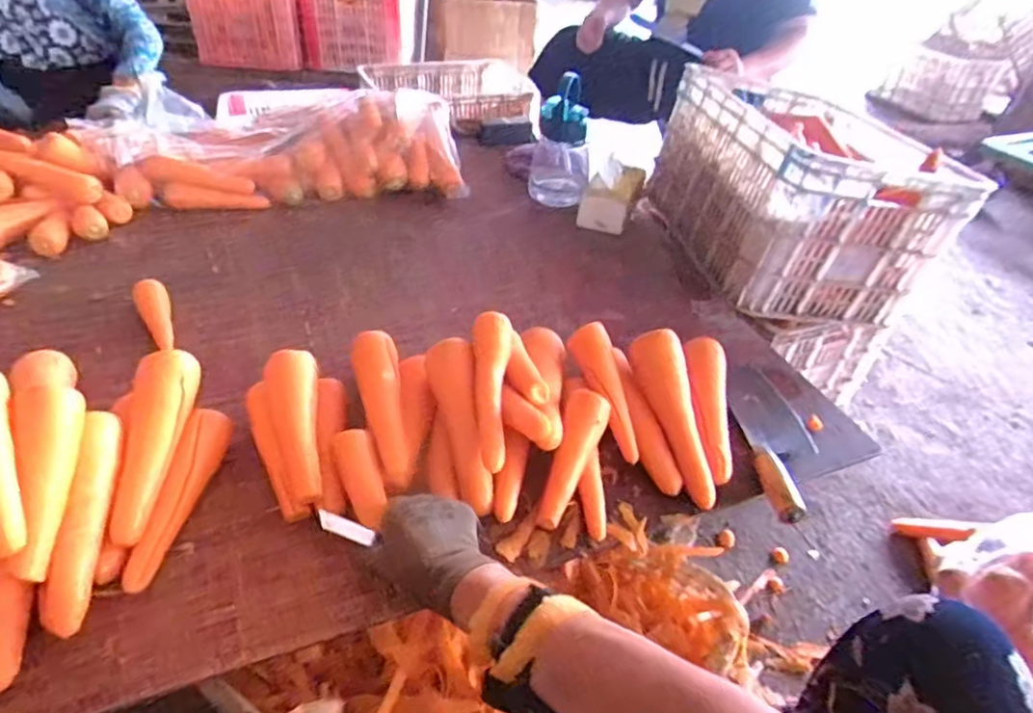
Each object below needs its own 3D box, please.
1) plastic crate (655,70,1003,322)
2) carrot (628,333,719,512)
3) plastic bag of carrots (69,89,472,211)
[{"bbox_3d":[0.510,-0.325,1.154,0.371,0.270,0.539,-2,41,-11],"label":"plastic crate"},{"bbox_3d":[0.188,0.069,0.712,0.054,0.044,0.212,-7,67,-16],"label":"carrot"},{"bbox_3d":[-0.438,-0.410,1.154,0.639,0.122,0.285,-6,42,-15],"label":"plastic bag of carrots"}]

